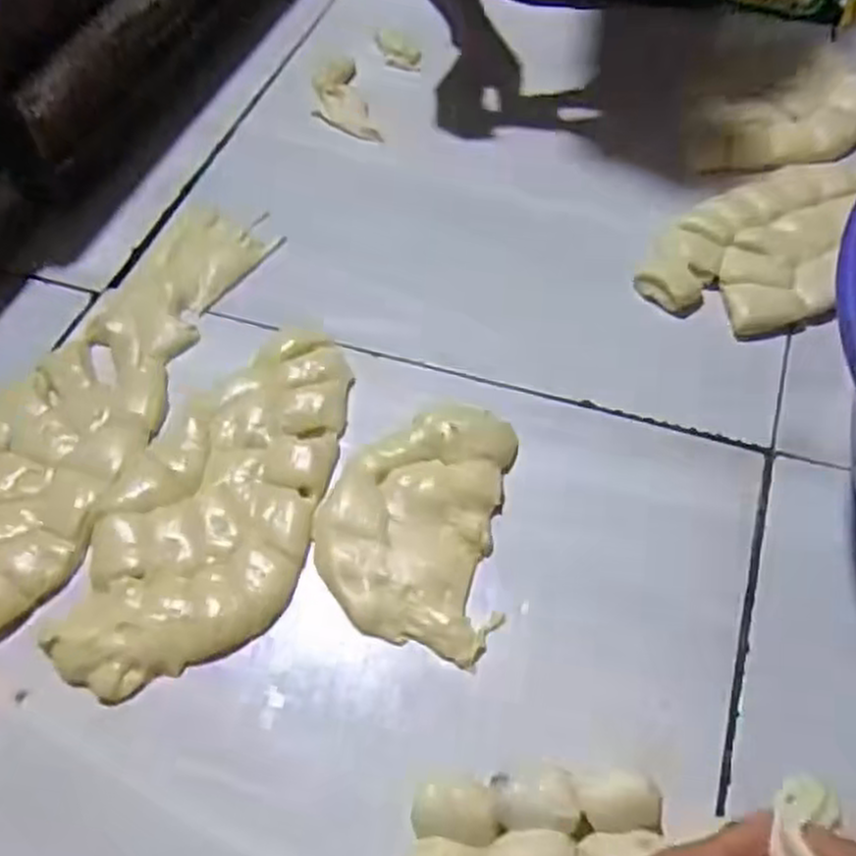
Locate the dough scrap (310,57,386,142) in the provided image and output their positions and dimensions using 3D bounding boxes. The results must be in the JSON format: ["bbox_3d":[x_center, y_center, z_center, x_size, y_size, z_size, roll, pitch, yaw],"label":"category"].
[{"bbox_3d":[-0.080,-0.302,0.716,0.047,0.013,0.118,-14,56,-7],"label":"dough scrap"}]

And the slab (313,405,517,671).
[{"bbox_3d":[-0.009,0.053,0.473,0.109,0.017,0.157,5,56,6],"label":"slab"}]

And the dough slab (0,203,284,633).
[{"bbox_3d":[-0.232,-0.033,0.544,0.126,0.015,0.345,15,57,13],"label":"dough slab"}]

